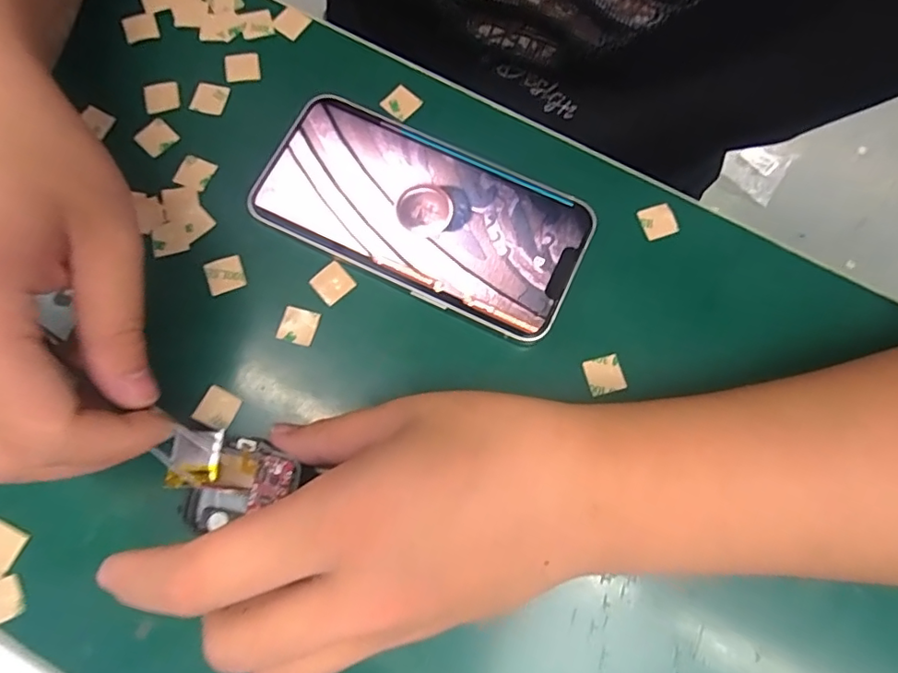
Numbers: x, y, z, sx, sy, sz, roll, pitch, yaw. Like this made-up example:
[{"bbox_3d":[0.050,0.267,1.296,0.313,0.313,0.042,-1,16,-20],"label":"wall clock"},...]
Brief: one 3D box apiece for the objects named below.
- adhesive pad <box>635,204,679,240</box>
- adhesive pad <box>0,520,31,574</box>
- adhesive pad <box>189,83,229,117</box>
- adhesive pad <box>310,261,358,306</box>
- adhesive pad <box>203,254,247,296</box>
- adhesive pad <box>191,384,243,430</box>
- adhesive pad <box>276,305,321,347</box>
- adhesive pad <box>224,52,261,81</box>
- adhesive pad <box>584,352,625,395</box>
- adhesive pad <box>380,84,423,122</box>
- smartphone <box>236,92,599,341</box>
[{"bbox_3d":[0.098,-0.054,0.252,0.015,0.004,0.016,-21,77,-6],"label":"adhesive pad"},{"bbox_3d":[-0.174,0.081,0.210,0.016,0.004,0.016,27,77,6],"label":"adhesive pad"},{"bbox_3d":[-0.116,-0.116,0.264,0.015,0.004,0.016,14,77,-6],"label":"adhesive pad"},{"bbox_3d":[-0.052,-0.024,0.240,0.016,0.004,0.015,-41,80,-10],"label":"adhesive pad"},{"bbox_3d":[-0.100,-0.028,0.240,0.016,0.004,0.015,-20,77,-5],"label":"adhesive pad"},{"bbox_3d":[-0.096,0.030,0.225,0.015,0.004,0.016,25,77,6],"label":"adhesive pad"},{"bbox_3d":[-0.066,-0.005,0.234,0.016,0.004,0.016,15,76,3],"label":"adhesive pad"},{"bbox_3d":[-0.102,-0.133,0.269,0.016,0.004,0.015,-6,84,-7],"label":"adhesive pad"},{"bbox_3d":[0.067,0.016,0.235,0.015,0.004,0.016,-14,77,-4],"label":"adhesive pad"},{"bbox_3d":[-0.023,-0.115,0.265,0.015,0.004,0.015,42,79,9],"label":"adhesive pad"},{"bbox_3d":[-0.013,-0.056,0.247,0.145,0.010,0.072,24,77,5],"label":"smartphone"}]

